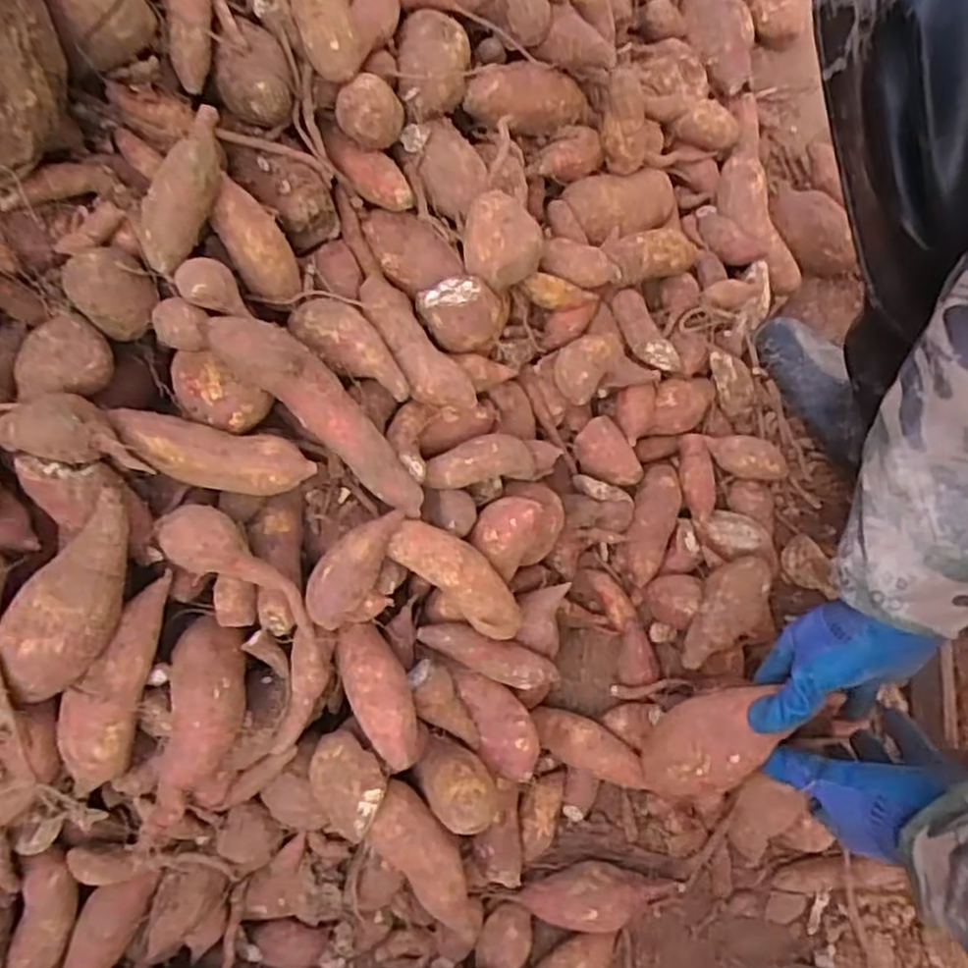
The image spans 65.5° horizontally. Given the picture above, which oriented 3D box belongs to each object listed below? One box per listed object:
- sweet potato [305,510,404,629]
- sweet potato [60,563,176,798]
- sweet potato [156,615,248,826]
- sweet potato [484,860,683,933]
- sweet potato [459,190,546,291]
[{"bbox_3d":[-0.080,0.055,0.490,0.084,0.033,0.036,-40,75,-15],"label":"sweet potato"},{"bbox_3d":[-0.215,0.118,0.440,0.034,0.038,0.131,17,83,5],"label":"sweet potato"},{"bbox_3d":[-0.167,0.136,0.452,0.045,0.035,0.115,-3,69,-2],"label":"sweet potato"},{"bbox_3d":[0.083,0.322,0.590,0.141,0.047,0.045,2,69,-1],"label":"sweet potato"},{"bbox_3d":[0.013,-0.184,0.568,0.056,0.050,0.048,-6,69,-4],"label":"sweet potato"}]

